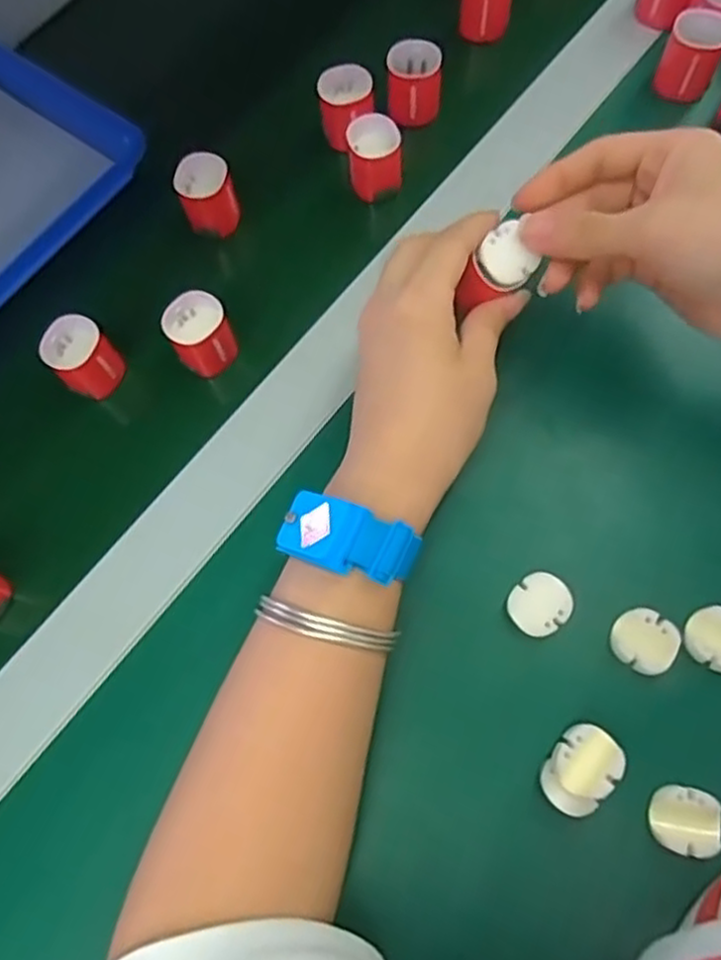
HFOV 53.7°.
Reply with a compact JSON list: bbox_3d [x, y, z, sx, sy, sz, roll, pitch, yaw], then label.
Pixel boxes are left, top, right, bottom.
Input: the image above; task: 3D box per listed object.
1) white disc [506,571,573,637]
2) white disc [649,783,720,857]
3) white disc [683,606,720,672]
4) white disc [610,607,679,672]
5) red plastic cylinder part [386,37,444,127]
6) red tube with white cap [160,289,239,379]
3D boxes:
[{"bbox_3d":[0.080,0.055,0.317,0.028,0.004,0.024,-42,76,-10],"label":"white disc"},{"bbox_3d":[0.132,0.137,0.288,0.026,0.004,0.024,0,73,2],"label":"white disc"},{"bbox_3d":[0.156,0.068,0.309,0.027,0.005,0.026,0,73,2],"label":"white disc"},{"bbox_3d":[0.125,0.070,0.312,0.028,0.004,0.025,38,77,12],"label":"white disc"},{"bbox_3d":[0.031,-0.232,0.416,0.030,0.032,0.030,2,72,3],"label":"red plastic cylinder part"},{"bbox_3d":[-0.083,-0.076,0.370,0.032,0.031,0.032,-21,72,-4],"label":"red tube with white cap"}]

